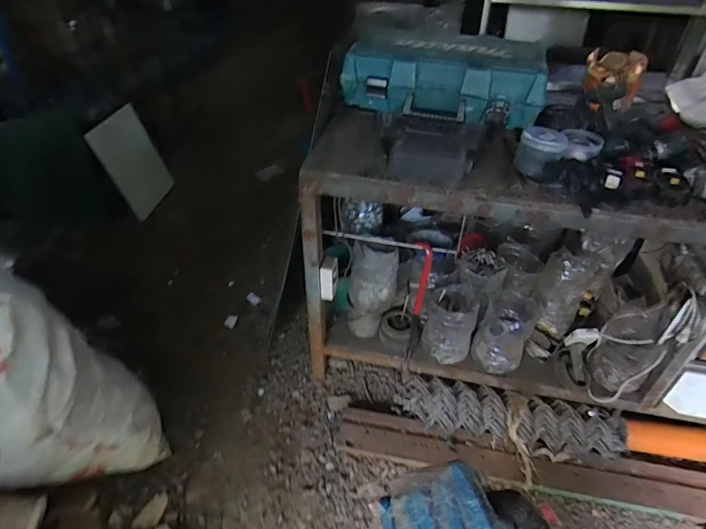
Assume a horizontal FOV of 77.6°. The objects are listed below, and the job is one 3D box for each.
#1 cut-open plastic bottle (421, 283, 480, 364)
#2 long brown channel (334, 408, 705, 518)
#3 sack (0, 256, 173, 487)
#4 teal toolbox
[{"bbox_3d":[0.342,0.207,1.550,0.170,0.216,0.189,13,42,14],"label":"cut-open plastic bottle"},{"bbox_3d":[0.589,0.661,1.483,1.309,0.071,0.157,8,42,8],"label":"long brown channel"},{"bbox_3d":[-0.836,0.322,1.190,0.374,0.828,0.309,-28,48,-28],"label":"sack"},{"bbox_3d":[0.224,-0.462,1.079,0.457,0.126,0.211,11,42,12],"label":"teal toolbox"}]

